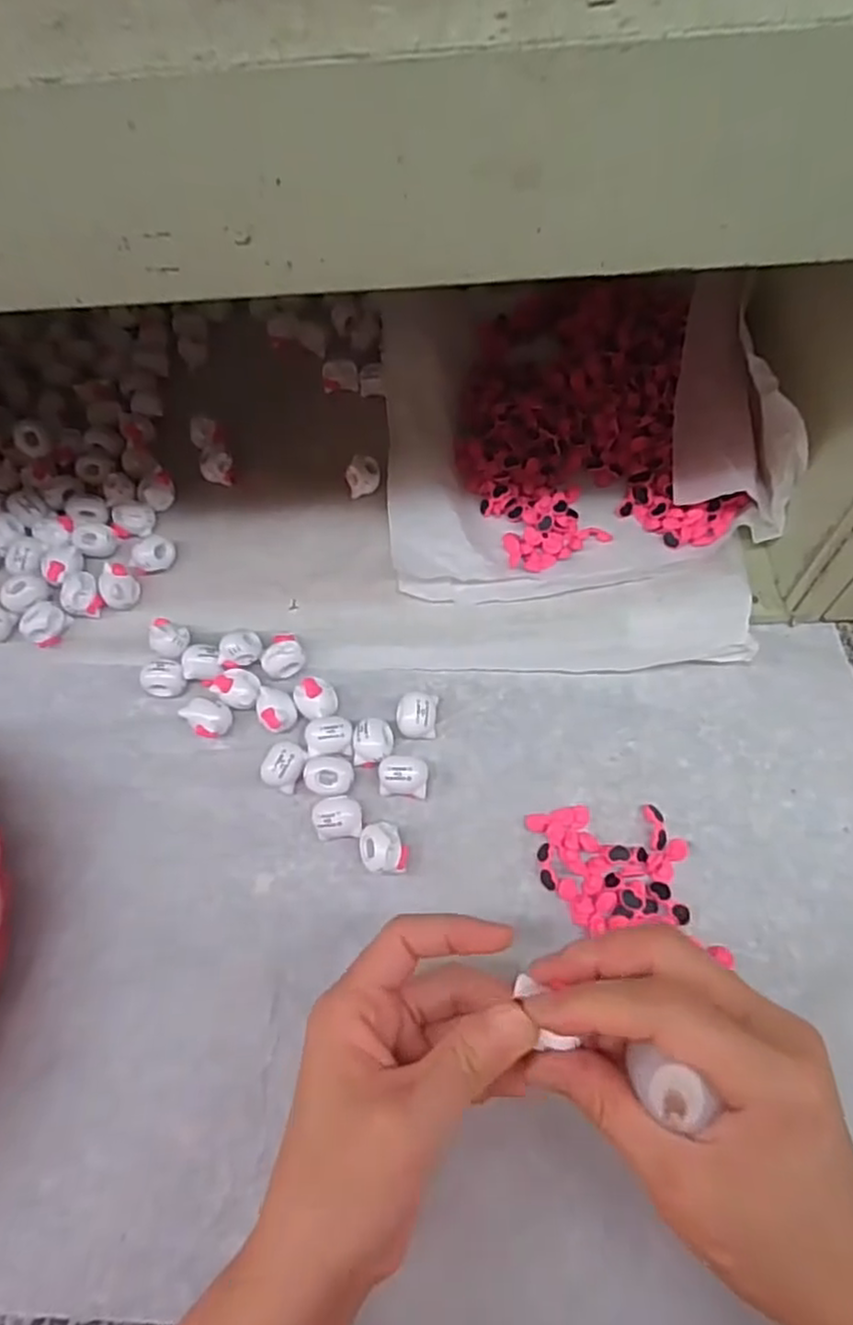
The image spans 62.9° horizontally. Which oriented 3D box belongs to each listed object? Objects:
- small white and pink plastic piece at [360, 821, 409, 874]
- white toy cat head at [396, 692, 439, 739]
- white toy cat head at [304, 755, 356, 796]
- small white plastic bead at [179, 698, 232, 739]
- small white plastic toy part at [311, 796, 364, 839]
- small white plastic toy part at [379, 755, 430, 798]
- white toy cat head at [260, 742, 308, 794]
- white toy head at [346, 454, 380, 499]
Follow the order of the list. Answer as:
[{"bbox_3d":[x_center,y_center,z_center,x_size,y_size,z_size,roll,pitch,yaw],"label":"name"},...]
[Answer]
[{"bbox_3d":[-0.022,0.096,0.355,0.021,0.019,0.026,-29,64,-12],"label":"small white and pink plastic piece"},{"bbox_3d":[-0.005,0.030,0.388,0.021,0.021,0.024,2,62,5],"label":"white toy cat head"},{"bbox_3d":[-0.052,0.062,0.373,0.025,0.020,0.022,-5,61,1],"label":"white toy cat head"},{"bbox_3d":[-0.122,0.032,0.392,0.024,0.016,0.021,32,68,19],"label":"small white plastic bead"},{"bbox_3d":[-0.046,0.081,0.364,0.025,0.021,0.020,-2,61,3],"label":"small white plastic toy part"},{"bbox_3d":[-0.012,0.061,0.373,0.025,0.017,0.022,2,62,5],"label":"small white plastic toy part"},{"bbox_3d":[-0.076,0.056,0.377,0.019,0.019,0.024,26,66,16],"label":"white toy cat head"},{"bbox_3d":[-0.040,-0.120,0.446,0.021,0.017,0.019,-10,61,-2],"label":"white toy head"}]

